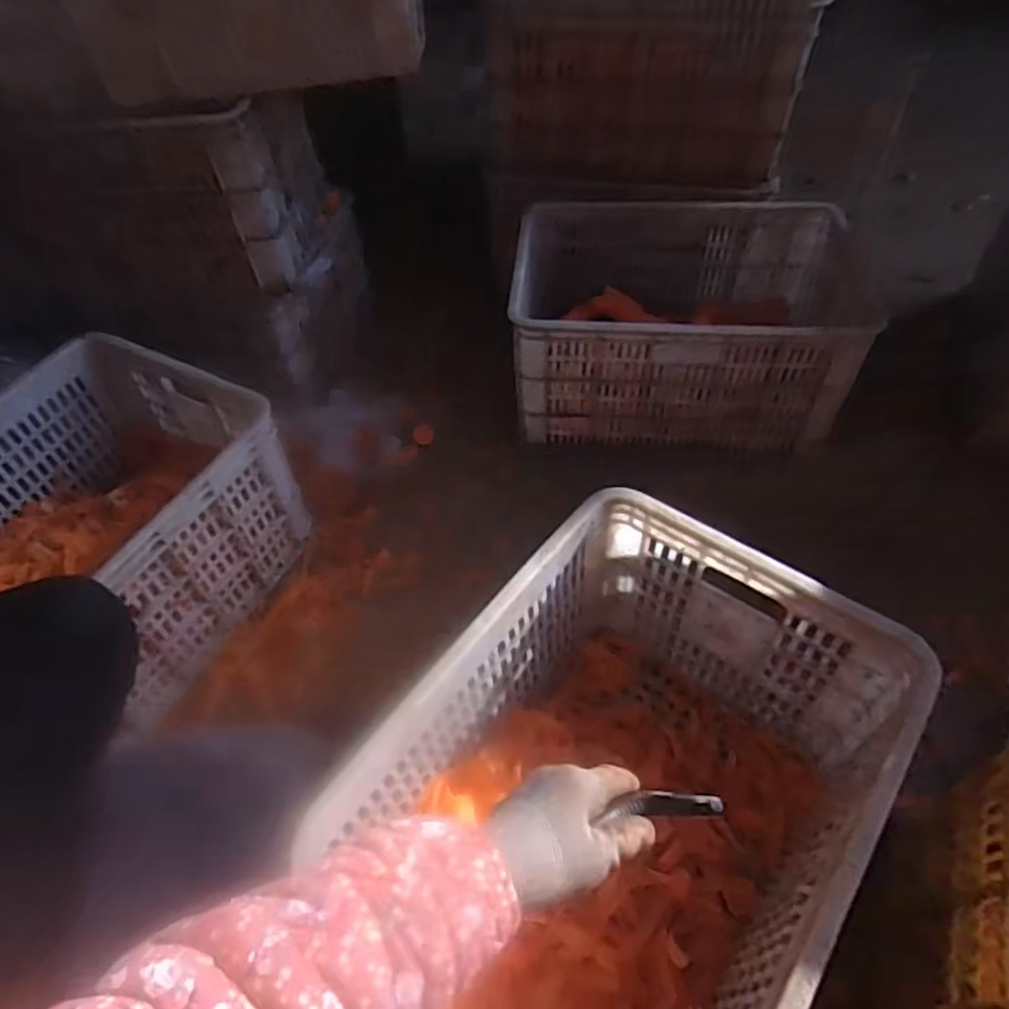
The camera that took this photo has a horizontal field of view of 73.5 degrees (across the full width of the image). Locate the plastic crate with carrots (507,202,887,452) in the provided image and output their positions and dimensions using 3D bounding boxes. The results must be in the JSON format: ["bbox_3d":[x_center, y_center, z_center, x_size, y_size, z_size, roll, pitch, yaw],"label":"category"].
[{"bbox_3d":[0.286,-0.308,1.149,0.508,0.227,0.361,4,52,6],"label":"plastic crate with carrots"}]

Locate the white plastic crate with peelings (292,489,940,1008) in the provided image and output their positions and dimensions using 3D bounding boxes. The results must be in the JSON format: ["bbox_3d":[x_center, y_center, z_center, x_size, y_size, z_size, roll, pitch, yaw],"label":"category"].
[{"bbox_3d":[0.101,0.303,0.663,0.360,0.306,0.511,30,59,24],"label":"white plastic crate with peelings"}]

